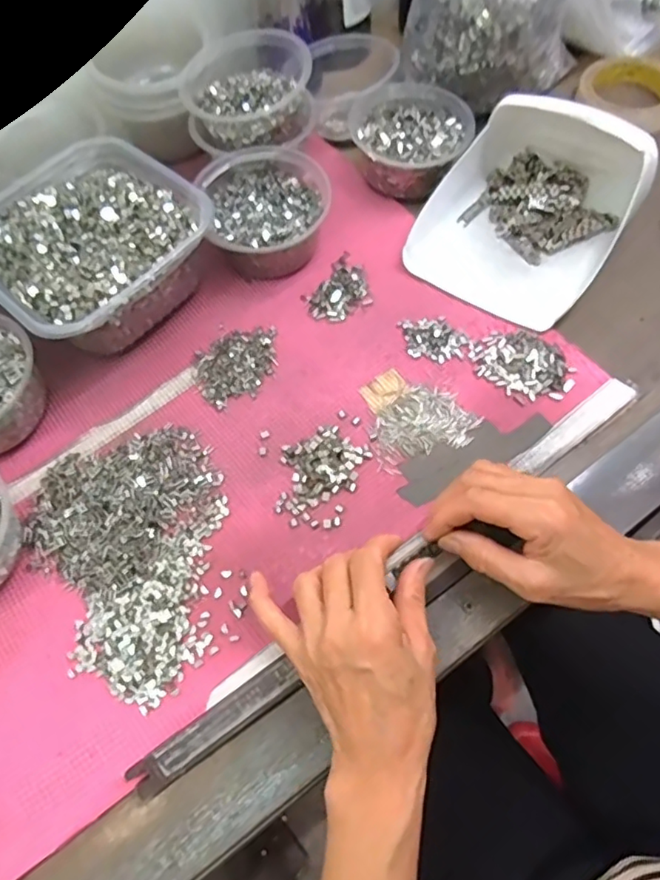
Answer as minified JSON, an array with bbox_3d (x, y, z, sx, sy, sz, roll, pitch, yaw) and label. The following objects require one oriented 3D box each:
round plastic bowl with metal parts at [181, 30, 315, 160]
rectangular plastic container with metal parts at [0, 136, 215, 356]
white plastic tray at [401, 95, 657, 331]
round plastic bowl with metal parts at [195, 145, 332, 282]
[{"bbox_3d":[-0.072,-0.310,0.523,0.115,0.058,0.105,-1,65,3],"label":"round plastic bowl with metal parts"},{"bbox_3d":[-0.209,-0.165,0.497,0.191,0.071,0.168,37,72,21],"label":"rectangular plastic container with metal parts"},{"bbox_3d":[0.167,-0.203,0.482,0.151,0.080,0.179,32,70,19],"label":"white plastic tray"},{"bbox_3d":[-0.054,-0.200,0.510,0.101,0.058,0.115,-15,62,-3],"label":"round plastic bowl with metal parts"}]

